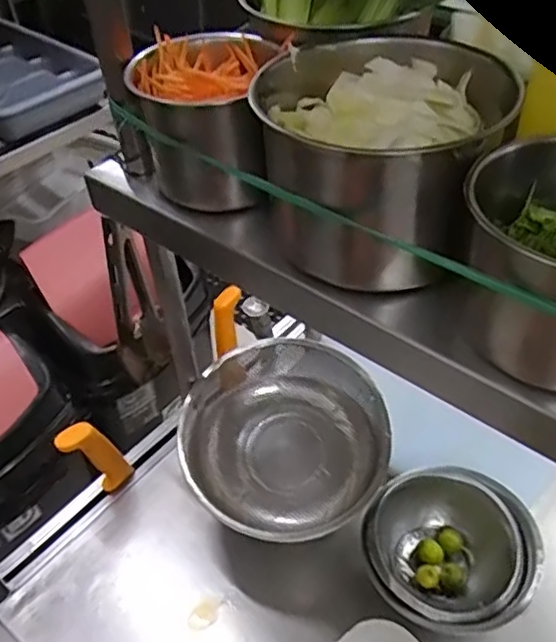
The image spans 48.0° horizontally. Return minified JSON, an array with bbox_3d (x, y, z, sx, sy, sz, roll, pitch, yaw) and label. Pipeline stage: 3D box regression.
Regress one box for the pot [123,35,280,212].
[{"bbox_3d":[-0.053,-0.147,0.466,0.094,0.094,0.093,-2,44,2],"label":"pot"}]

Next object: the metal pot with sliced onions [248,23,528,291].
[{"bbox_3d":[0.063,-0.106,0.416,0.144,0.115,0.126,18,48,21],"label":"metal pot with sliced onions"}]

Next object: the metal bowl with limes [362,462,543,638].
[{"bbox_3d":[0.175,0.235,0.639,0.157,0.082,0.168,-2,44,2],"label":"metal bowl with limes"}]

